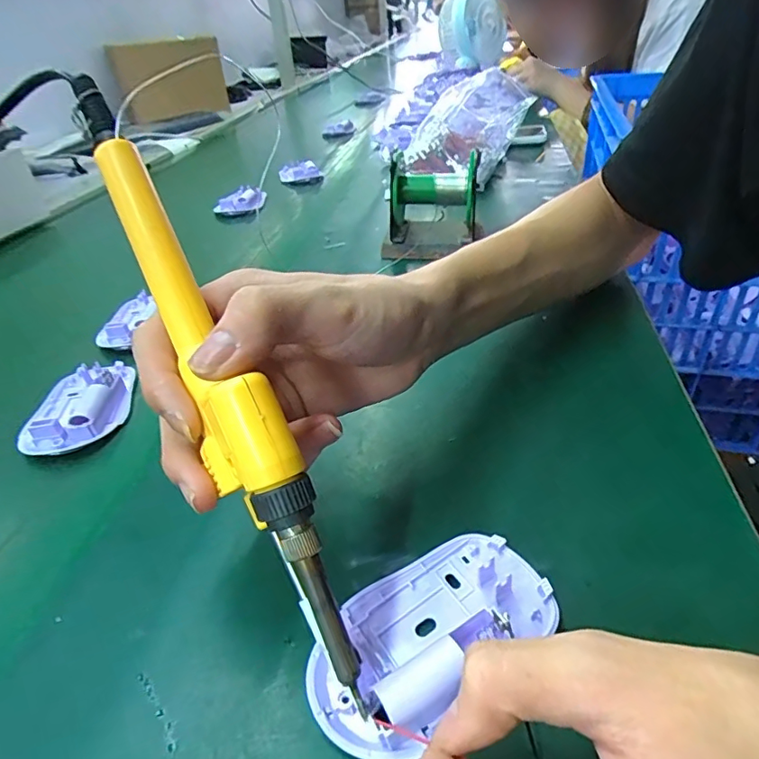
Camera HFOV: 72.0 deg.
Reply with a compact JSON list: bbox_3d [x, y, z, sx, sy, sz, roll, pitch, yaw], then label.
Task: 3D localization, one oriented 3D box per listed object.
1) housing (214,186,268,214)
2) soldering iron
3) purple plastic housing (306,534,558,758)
[{"bbox_3d":[-0.180,-0.233,0.675,0.064,0.020,0.045,-9,35,-6],"label":"housing"},{"bbox_3d":[-0.059,-0.009,0.182,0.018,0.026,0.241,-23,74,-22],"label":"soldering iron"},{"bbox_3d":[0.018,0.093,0.199,0.096,0.016,0.056,-28,42,-27],"label":"purple plastic housing"}]

